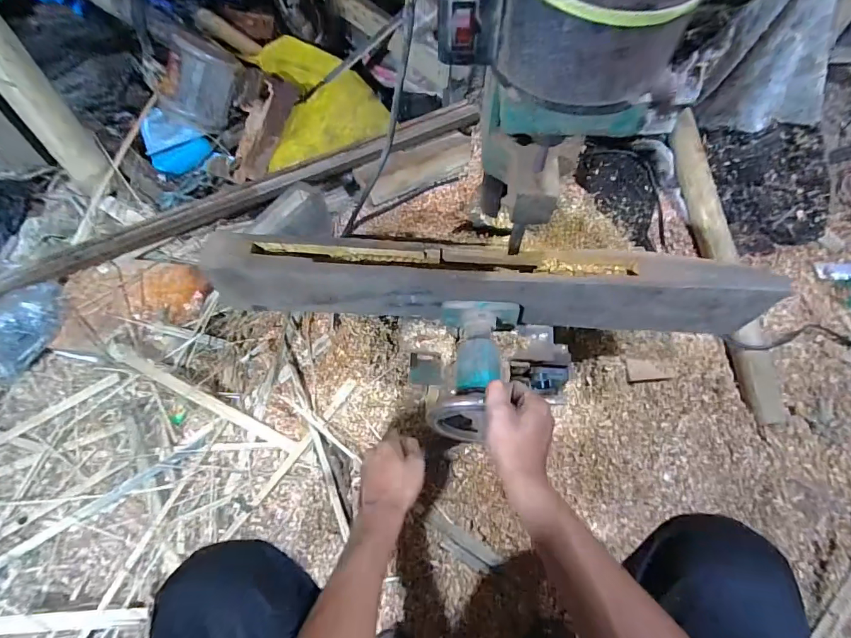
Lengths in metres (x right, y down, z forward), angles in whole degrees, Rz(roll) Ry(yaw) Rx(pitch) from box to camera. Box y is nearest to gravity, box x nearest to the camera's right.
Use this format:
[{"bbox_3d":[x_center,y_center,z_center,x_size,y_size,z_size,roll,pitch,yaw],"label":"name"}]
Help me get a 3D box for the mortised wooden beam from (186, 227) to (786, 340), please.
[{"bbox_3d":[0.081,-0.045,0.599,0.721,0.128,0.070,2,65,4],"label":"mortised wooden beam"}]

